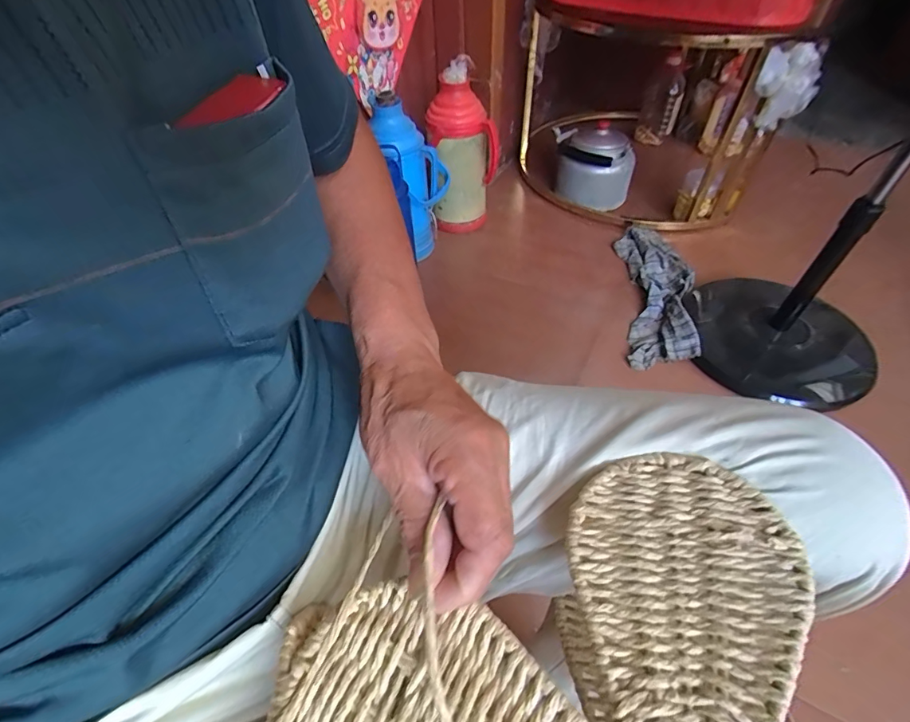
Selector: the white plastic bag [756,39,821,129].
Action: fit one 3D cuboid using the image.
[{"bbox_3d":[0.747,-0.613,1.020,0.122,0.169,0.128,26,54,24],"label":"white plastic bag"}]

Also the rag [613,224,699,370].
[{"bbox_3d":[0.495,-0.183,1.100,0.164,0.038,0.515,4,49,6],"label":"rag"}]

